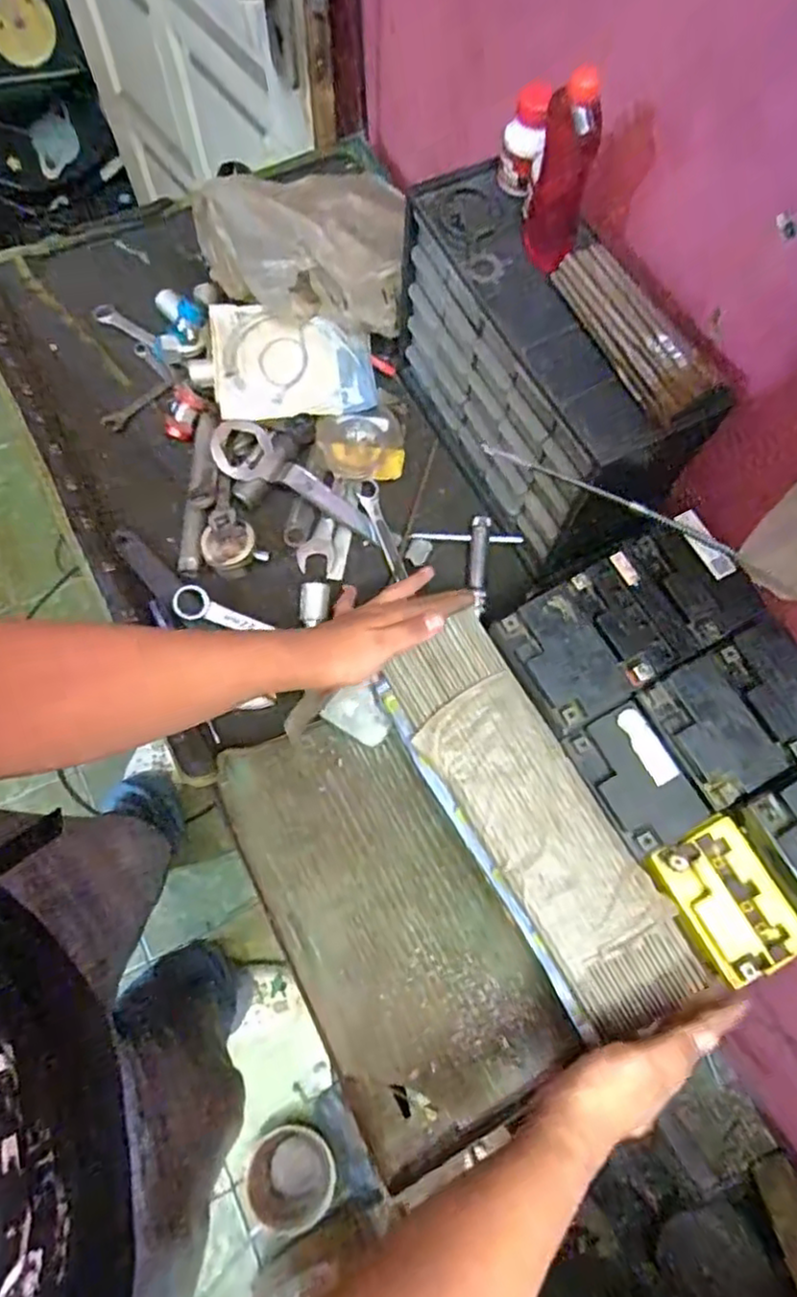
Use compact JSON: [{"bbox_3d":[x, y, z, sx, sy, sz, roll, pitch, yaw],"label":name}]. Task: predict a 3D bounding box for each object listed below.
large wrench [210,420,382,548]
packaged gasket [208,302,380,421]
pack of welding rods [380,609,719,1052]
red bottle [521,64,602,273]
[{"bbox_3d":[-0.101,-0.167,0.678,0.192,0.023,0.062,32,73,-5],"label":"large wrench"},{"bbox_3d":[-0.110,-0.303,0.703,0.165,0.016,0.122,-4,87,-8],"label":"packaged gasket"},{"bbox_3d":[0.108,0.133,0.538,0.099,0.025,0.332,-29,74,-11],"label":"pack of welding rods"},{"bbox_3d":[0.116,-0.334,0.474,0.039,0.121,0.035,18,72,4],"label":"red bottle"}]

